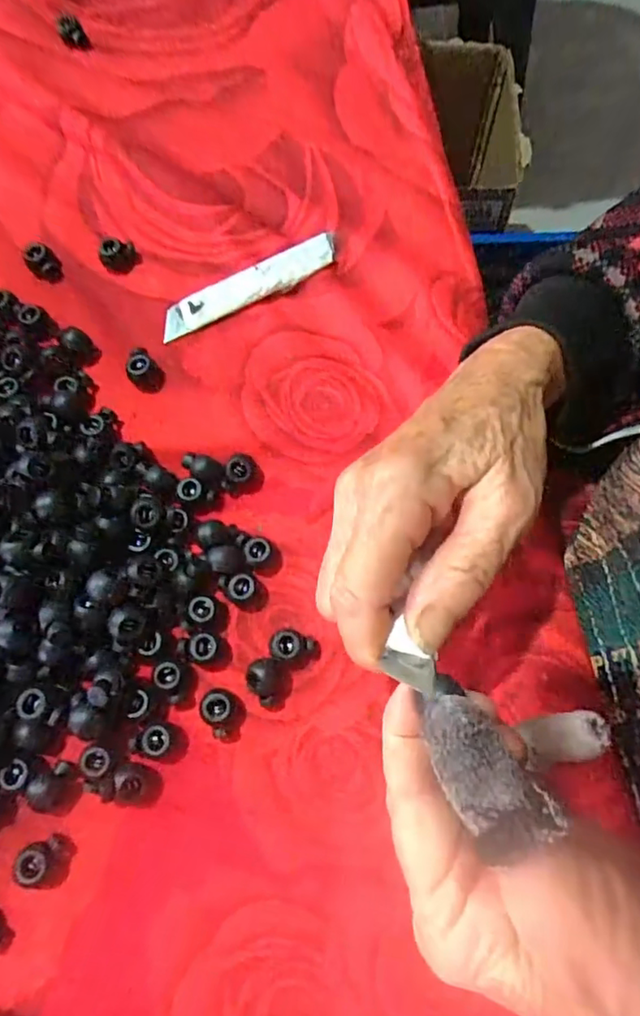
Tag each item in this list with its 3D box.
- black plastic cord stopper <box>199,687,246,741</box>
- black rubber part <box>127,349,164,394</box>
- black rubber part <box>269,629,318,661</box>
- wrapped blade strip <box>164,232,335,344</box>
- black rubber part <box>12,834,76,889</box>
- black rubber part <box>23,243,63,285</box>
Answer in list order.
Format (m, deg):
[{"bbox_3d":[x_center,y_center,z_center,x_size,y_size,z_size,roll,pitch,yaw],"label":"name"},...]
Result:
[{"bbox_3d":[-0.042,0.087,0.245,0.015,0.010,0.020,-33,74,-9],"label":"black plastic cord stopper"},{"bbox_3d":[-0.088,-0.068,0.289,0.016,0.010,0.022,-40,74,-12],"label":"black rubber part"},{"bbox_3d":[-0.012,0.061,0.254,0.021,0.008,0.013,6,70,3],"label":"black rubber part"},{"bbox_3d":[-0.037,-0.119,0.305,0.101,0.004,0.020,-29,84,-4],"label":"wrapped blade strip"},{"bbox_3d":[-0.108,0.140,0.226,0.018,0.013,0.018,0,70,1],"label":"black rubber part"},{"bbox_3d":[-0.149,-0.131,0.309,0.015,0.015,0.016,0,72,1],"label":"black rubber part"}]

